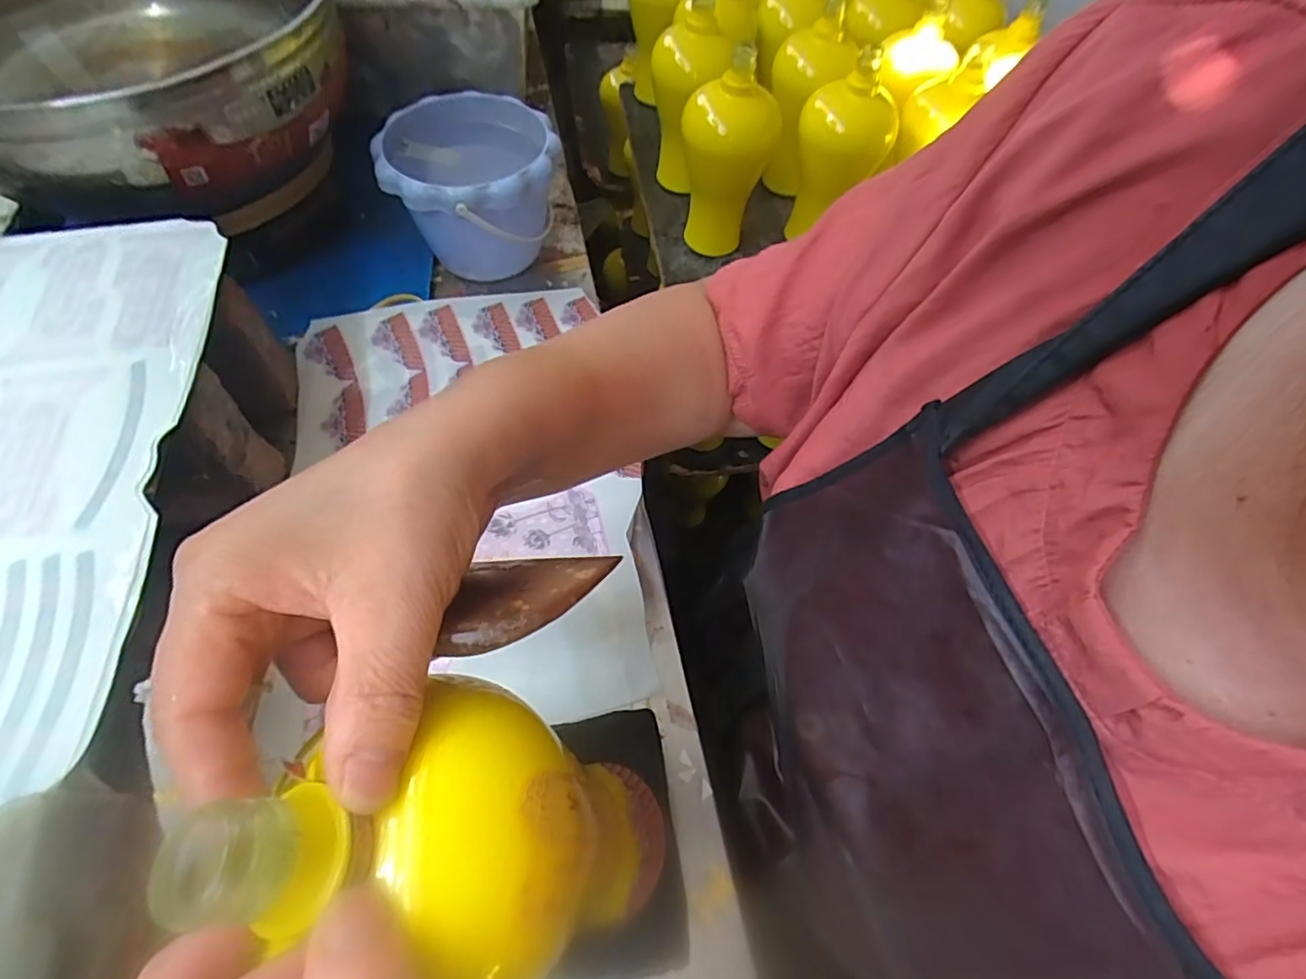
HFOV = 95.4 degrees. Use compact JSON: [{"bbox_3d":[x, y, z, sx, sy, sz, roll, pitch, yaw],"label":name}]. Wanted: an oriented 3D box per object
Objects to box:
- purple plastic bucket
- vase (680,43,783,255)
[{"bbox_3d":[-0.164,-0.276,0.559,0.143,0.111,0.156,3,58,-4],"label":"purple plastic bucket"},{"bbox_3d":[0.084,-0.375,0.693,0.100,0.251,0.100,11,61,4],"label":"vase"}]

